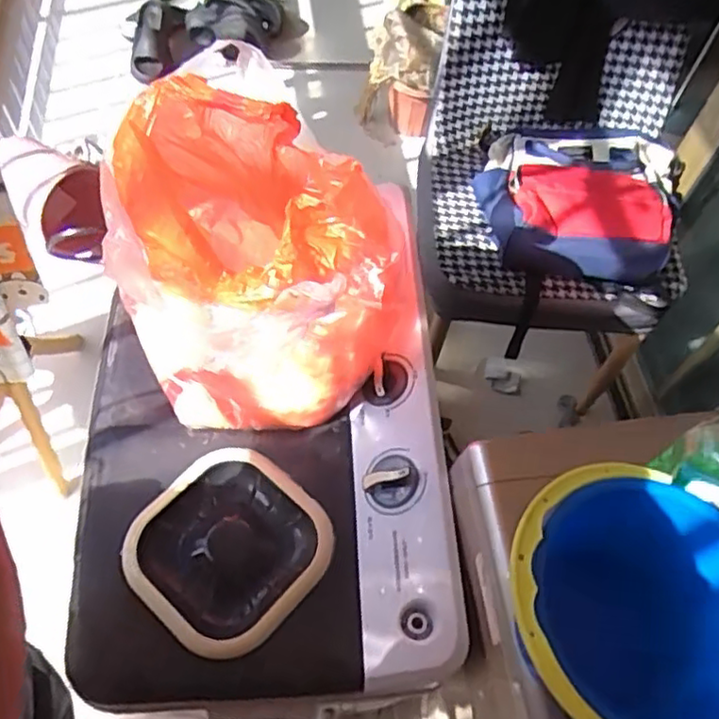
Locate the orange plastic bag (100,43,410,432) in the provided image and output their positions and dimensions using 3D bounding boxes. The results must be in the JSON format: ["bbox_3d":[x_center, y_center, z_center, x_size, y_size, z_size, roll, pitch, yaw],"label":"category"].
[{"bbox_3d":[-0.101,-0.092,0.650,0.248,0.232,0.263,-31,66,-21],"label":"orange plastic bag"}]

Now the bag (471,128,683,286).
[{"bbox_3d":[0.401,-0.302,1.169,0.343,0.136,0.356,9,59,1],"label":"bag"}]

